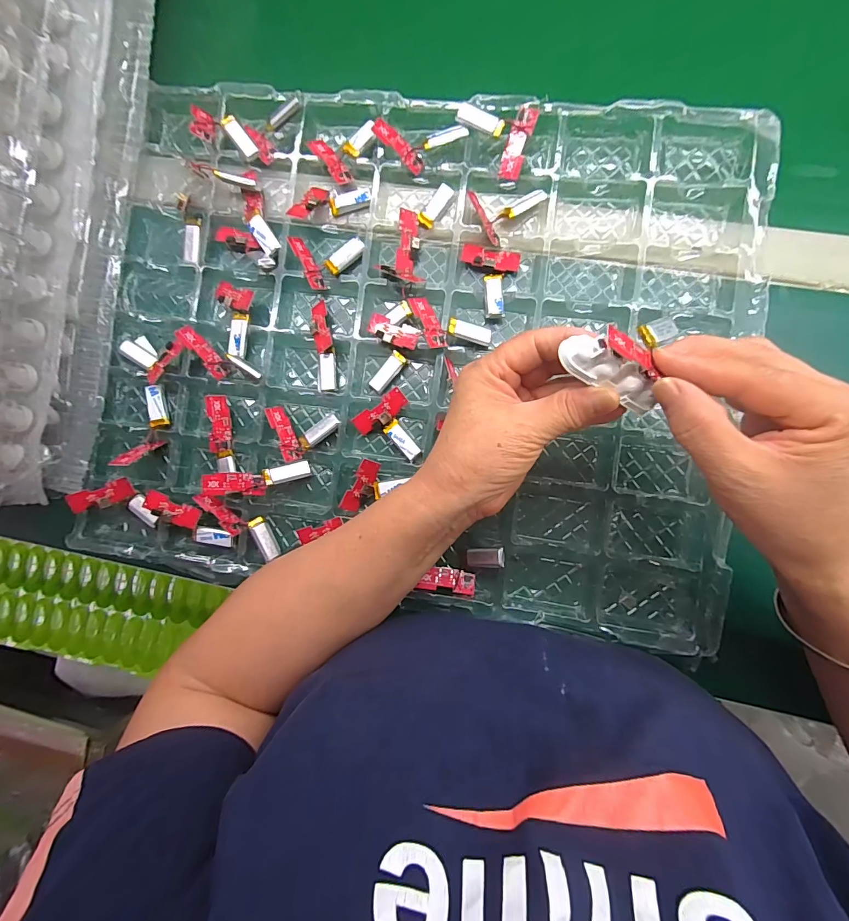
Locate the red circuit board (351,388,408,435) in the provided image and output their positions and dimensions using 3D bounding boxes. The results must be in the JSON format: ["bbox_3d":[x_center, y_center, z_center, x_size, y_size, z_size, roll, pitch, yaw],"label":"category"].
[{"bbox_3d":[-0.033,-0.036,0.315,0.044,0.007,0.017,-36,83,1],"label":"red circuit board"}]

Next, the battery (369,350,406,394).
[{"bbox_3d":[-0.028,-0.068,0.318,0.013,0.006,0.034,40,93,6],"label":"battery"}]

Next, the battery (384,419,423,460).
[{"bbox_3d":[-0.016,-0.015,0.316,0.012,0.005,0.034,-40,85,4],"label":"battery"}]

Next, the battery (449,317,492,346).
[{"bbox_3d":[0.034,-0.095,0.307,0.034,0.004,0.012,13,86,-17],"label":"battery"}]

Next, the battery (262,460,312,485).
[{"bbox_3d":[-0.105,0.009,0.318,0.034,0.005,0.013,-14,83,-24],"label":"battery"}]

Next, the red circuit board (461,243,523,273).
[{"bbox_3d":[0.050,-0.153,0.313,0.043,0.006,0.017,15,90,7],"label":"red circuit board"}]

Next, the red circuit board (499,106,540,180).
[{"bbox_3d":[0.068,-0.232,0.307,0.016,0.010,0.045,21,111,6],"label":"red circuit board"}]

